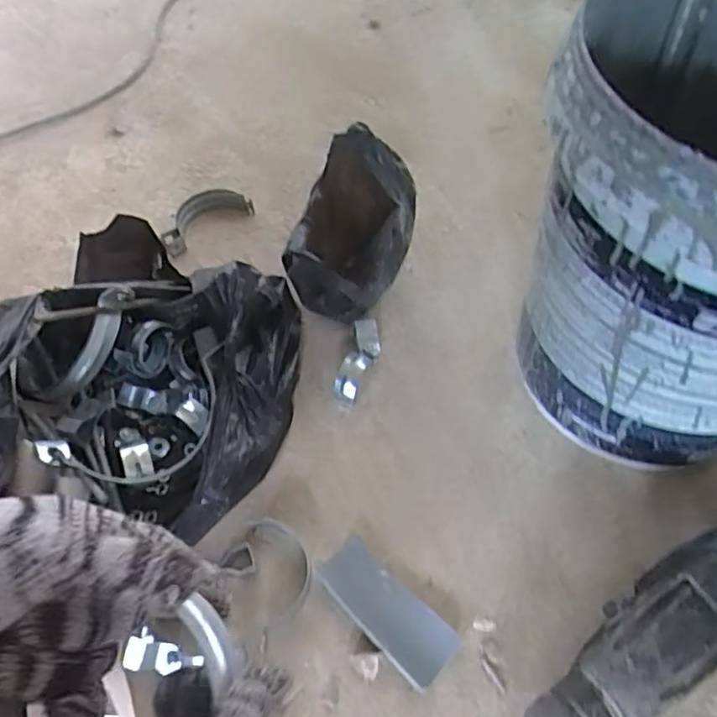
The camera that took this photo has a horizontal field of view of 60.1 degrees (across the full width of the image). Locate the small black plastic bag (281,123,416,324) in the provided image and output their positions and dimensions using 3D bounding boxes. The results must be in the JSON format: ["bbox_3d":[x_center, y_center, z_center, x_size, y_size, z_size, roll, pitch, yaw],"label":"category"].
[{"bbox_3d":[-0.009,-0.135,0.671,0.104,0.181,0.145,23,60,15],"label":"small black plastic bag"}]

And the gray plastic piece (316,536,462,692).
[{"bbox_3d":[0.023,0.217,0.537,0.130,0.008,0.054,39,66,23],"label":"gray plastic piece"}]

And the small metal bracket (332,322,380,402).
[{"bbox_3d":[0.001,0.002,0.665,0.034,0.028,0.093,13,58,10],"label":"small metal bracket"}]

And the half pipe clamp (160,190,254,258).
[{"bbox_3d":[-0.207,-0.186,0.794,0.078,0.023,0.123,39,66,23],"label":"half pipe clamp"}]

